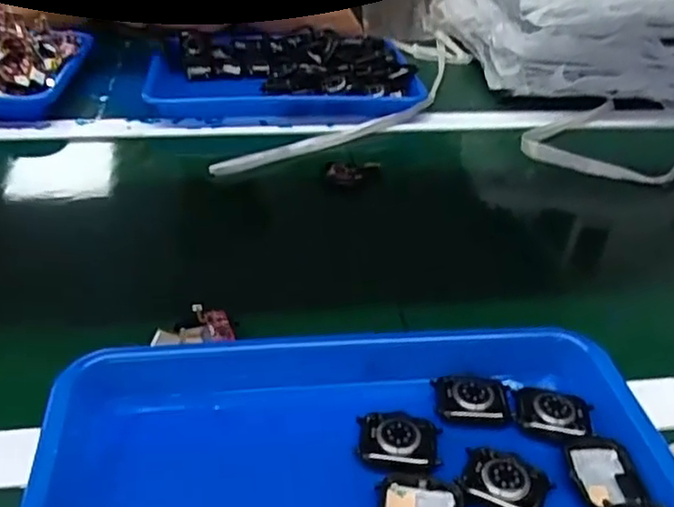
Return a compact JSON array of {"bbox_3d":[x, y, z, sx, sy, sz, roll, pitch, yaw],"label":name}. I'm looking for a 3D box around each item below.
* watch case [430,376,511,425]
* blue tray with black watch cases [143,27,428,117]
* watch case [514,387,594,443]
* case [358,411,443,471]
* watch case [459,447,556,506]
[{"bbox_3d":[0.081,0.085,0.387,0.044,0.005,0.030,5,35,2],"label":"watch case"},{"bbox_3d":[-0.073,-0.241,0.841,0.330,0.051,0.257,-5,36,-12],"label":"blue tray with black watch cases"},{"bbox_3d":[0.128,0.094,0.381,0.046,0.007,0.036,4,35,0],"label":"watch case"},{"bbox_3d":[0.035,0.103,0.361,0.045,0.006,0.034,3,35,-1],"label":"case"},{"bbox_3d":[0.090,0.120,0.344,0.045,0.007,0.033,15,37,16],"label":"watch case"}]

